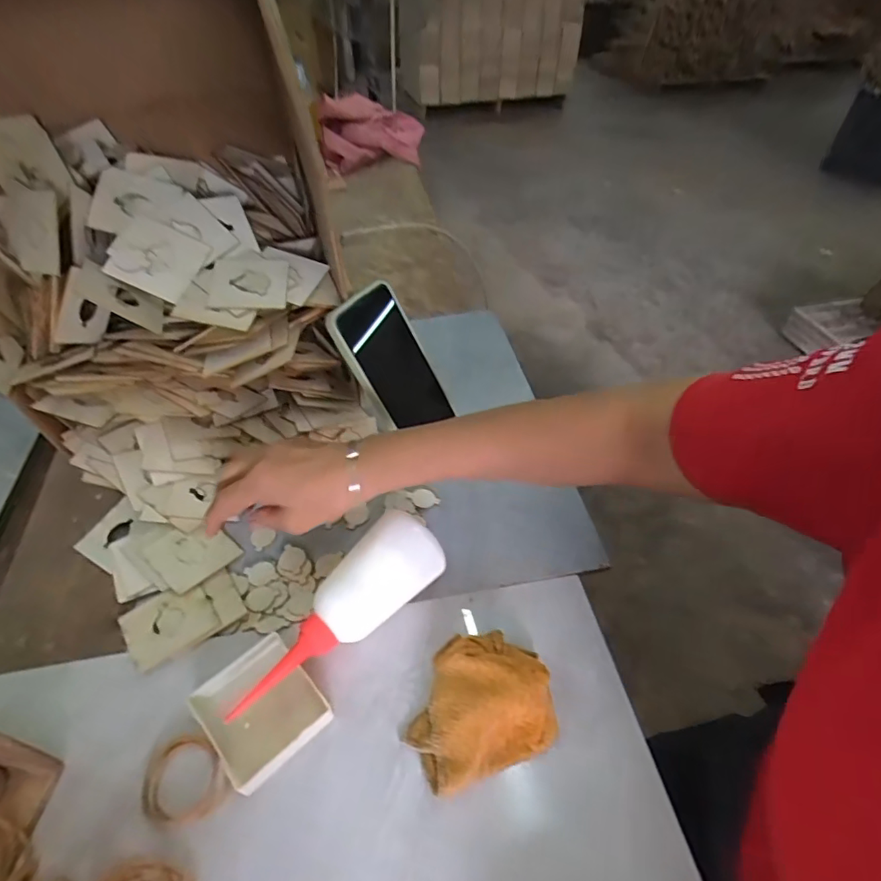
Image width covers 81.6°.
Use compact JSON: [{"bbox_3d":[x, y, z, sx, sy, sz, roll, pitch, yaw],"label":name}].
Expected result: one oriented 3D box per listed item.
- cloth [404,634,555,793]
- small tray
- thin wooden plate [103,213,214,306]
[{"bbox_3d":[0.024,0.175,0.349,0.101,0.036,0.087,-17,49,-15],"label":"cloth"},{"bbox_3d":[-0.124,0.188,0.357,0.070,0.015,0.079,-34,56,-28],"label":"small tray"},{"bbox_3d":[-0.241,-0.156,0.432,0.066,0.007,0.063,24,69,-14],"label":"thin wooden plate"}]

